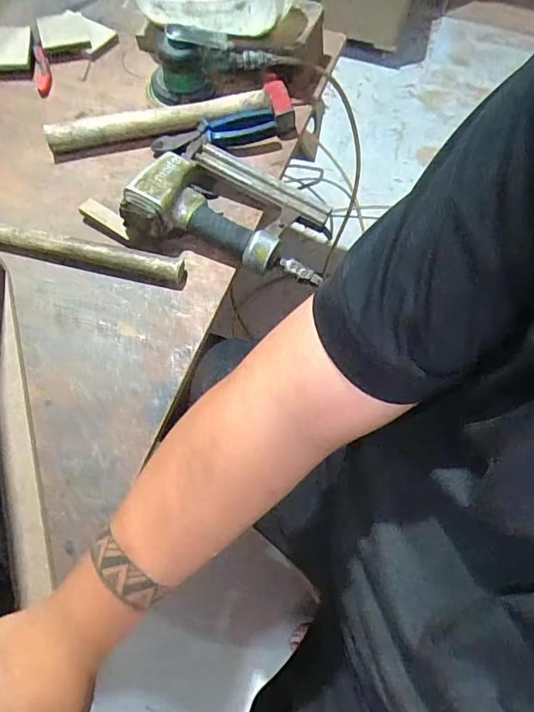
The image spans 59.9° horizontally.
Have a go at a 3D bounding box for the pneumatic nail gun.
[{"bbox_3d":[-0.034,-0.188,0.578,0.241,0.071,0.155,19,64,6],"label":"pneumatic nail gun"}]

